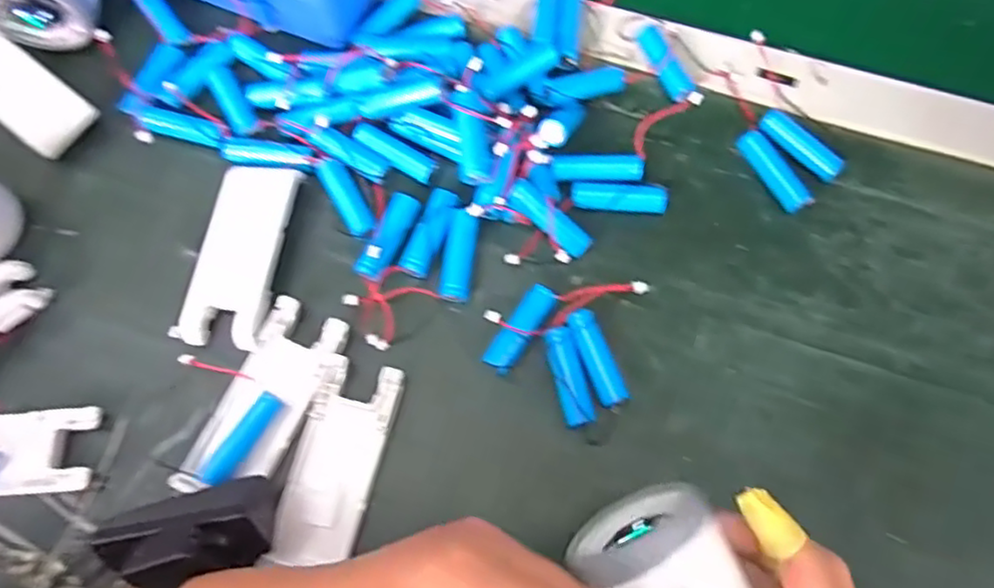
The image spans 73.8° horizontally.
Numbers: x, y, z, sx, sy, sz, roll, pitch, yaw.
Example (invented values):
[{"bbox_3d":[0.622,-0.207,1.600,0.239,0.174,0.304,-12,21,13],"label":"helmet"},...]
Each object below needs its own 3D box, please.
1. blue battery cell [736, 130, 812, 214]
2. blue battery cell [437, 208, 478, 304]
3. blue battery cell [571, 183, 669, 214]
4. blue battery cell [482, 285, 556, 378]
[{"bbox_3d":[0.157,-0.070,0.379,0.015,0.012,0.053,-28,73,-9],"label":"blue battery cell"},{"bbox_3d":[-0.021,-0.021,0.363,0.016,0.013,0.051,7,71,3],"label":"blue battery cell"},{"bbox_3d":[0.069,-0.053,0.373,0.052,0.014,0.014,4,71,2],"label":"blue battery cell"},{"bbox_3d":[0.013,0.019,0.347,0.015,0.013,0.050,33,74,11],"label":"blue battery cell"}]

